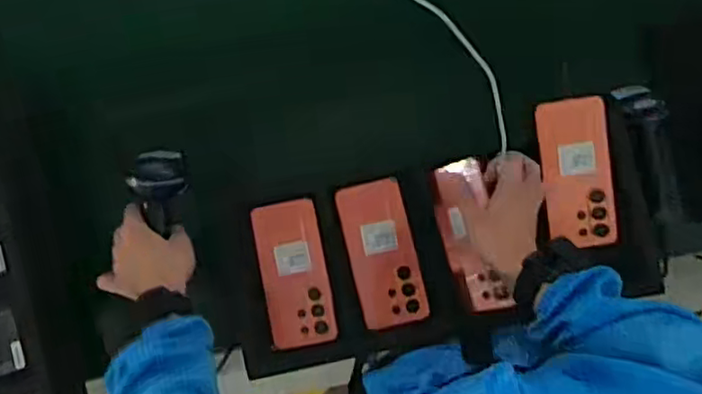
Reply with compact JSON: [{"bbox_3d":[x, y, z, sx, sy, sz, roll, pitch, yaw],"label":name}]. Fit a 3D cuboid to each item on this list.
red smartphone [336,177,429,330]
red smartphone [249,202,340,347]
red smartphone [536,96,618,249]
[{"bbox_3d":[0.037,0.066,0.774,0.076,0.010,0.169,-13,85,3],"label":"red smartphone"},{"bbox_3d":[-0.067,0.091,0.780,0.077,0.007,0.168,-11,85,3],"label":"red smartphone"},{"bbox_3d":[0.252,-0.027,0.731,0.073,0.007,0.161,-7,93,11],"label":"red smartphone"}]

